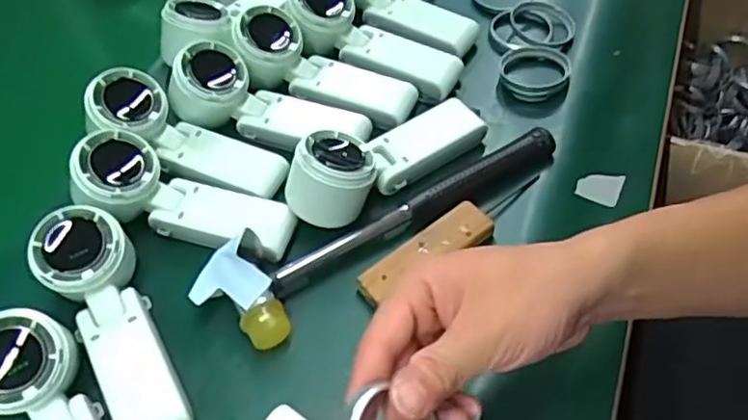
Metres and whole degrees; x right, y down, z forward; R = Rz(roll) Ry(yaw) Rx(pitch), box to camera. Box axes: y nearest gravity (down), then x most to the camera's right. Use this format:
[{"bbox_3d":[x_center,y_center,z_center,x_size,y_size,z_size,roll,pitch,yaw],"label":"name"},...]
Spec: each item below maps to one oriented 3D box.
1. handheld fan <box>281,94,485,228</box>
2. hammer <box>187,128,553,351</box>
[{"bbox_3d":[0.012,-0.042,0.493,0.166,0.053,0.054,-25,54,-30],"label":"handheld fan"},{"bbox_3d":[0.007,0.000,0.474,0.281,0.033,0.071,-33,57,-19],"label":"hammer"}]

